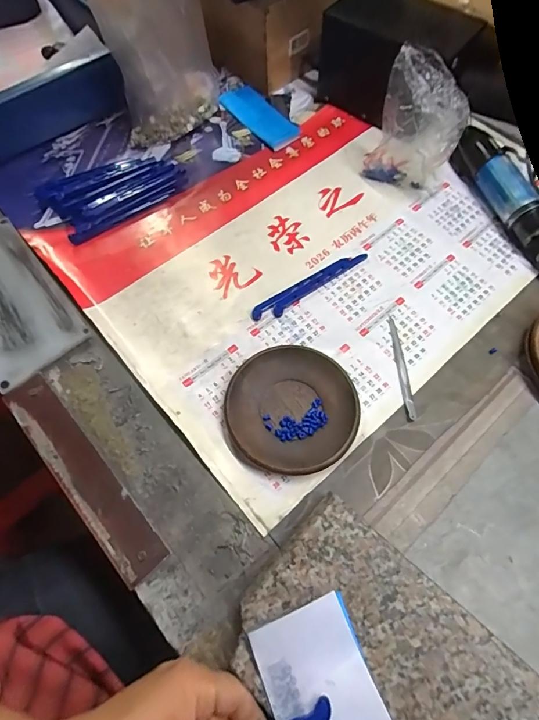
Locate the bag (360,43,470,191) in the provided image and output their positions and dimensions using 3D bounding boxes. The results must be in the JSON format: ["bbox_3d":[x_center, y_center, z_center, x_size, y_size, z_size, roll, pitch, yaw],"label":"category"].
[{"bbox_3d":[0.162,-0.254,0.443,0.090,0.111,0.075,19,66,9],"label":"bag"}]

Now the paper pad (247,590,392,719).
[{"bbox_3d":[0.033,0.205,0.250,0.065,0.016,0.092,-21,66,-9],"label":"paper pad"}]

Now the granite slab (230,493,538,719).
[{"bbox_3d":[0.095,0.223,0.263,0.243,0.027,0.129,40,71,17],"label":"granite slab"}]

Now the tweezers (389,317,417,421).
[{"bbox_3d":[0.124,0.005,0.379,0.009,0.007,0.106,-3,64,-1],"label":"tweezers"}]

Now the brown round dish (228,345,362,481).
[{"bbox_3d":[0.020,0.042,0.355,0.109,0.018,0.114,0,64,0],"label":"brown round dish"}]

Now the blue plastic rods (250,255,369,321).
[{"bbox_3d":[0.043,-0.078,0.419,0.138,0.004,0.020,-32,68,-14],"label":"blue plastic rods"}]

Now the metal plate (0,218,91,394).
[{"bbox_3d":[-0.271,-0.066,0.410,0.093,0.007,0.200,-38,69,-16],"label":"metal plate"}]

